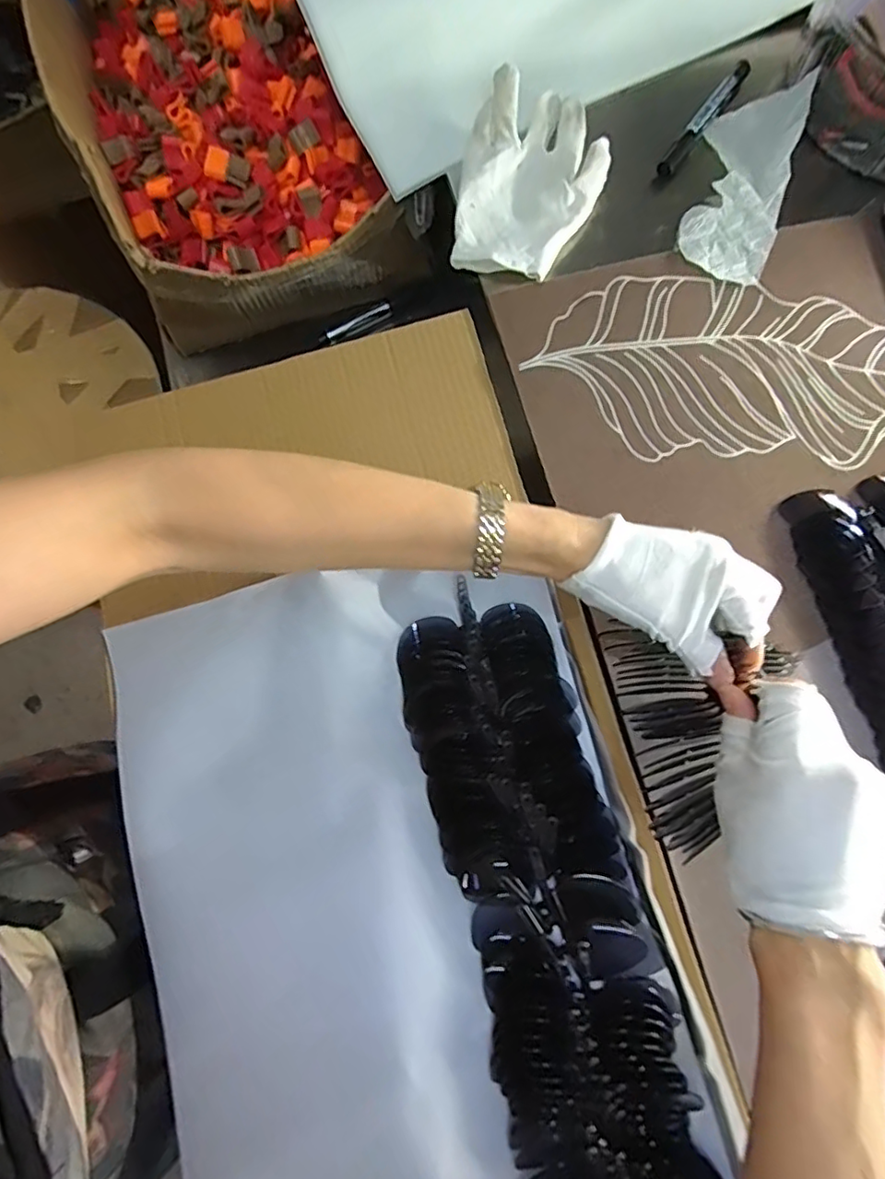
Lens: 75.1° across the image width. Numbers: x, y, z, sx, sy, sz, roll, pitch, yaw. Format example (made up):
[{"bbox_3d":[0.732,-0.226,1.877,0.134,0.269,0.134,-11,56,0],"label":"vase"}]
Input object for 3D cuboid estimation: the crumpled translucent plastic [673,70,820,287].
[{"bbox_3d":[0.243,-0.332,0.465,0.072,0.025,0.180,17,79,2],"label":"crumpled translucent plastic"}]

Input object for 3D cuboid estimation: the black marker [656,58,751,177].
[{"bbox_3d":[0.223,-0.399,0.482,0.014,0.009,0.128,36,80,6],"label":"black marker"}]

